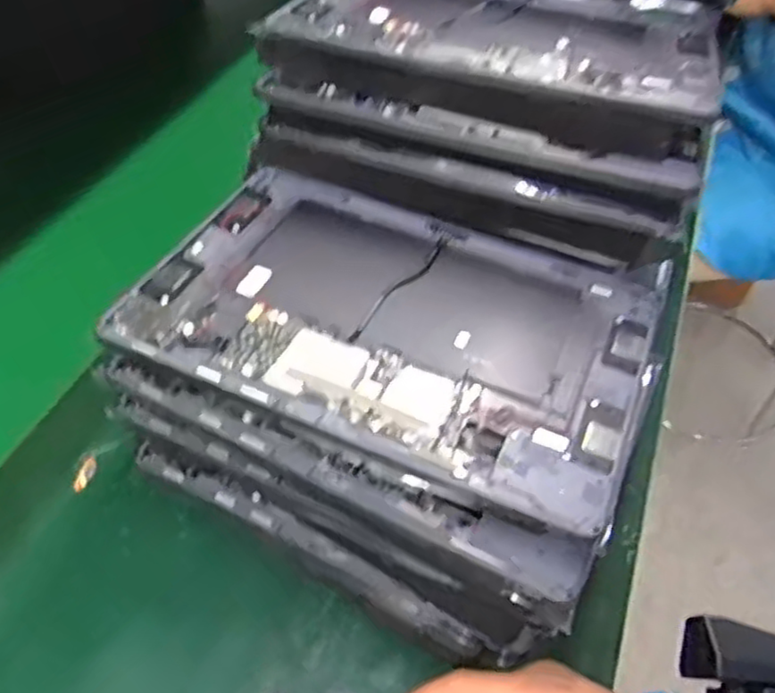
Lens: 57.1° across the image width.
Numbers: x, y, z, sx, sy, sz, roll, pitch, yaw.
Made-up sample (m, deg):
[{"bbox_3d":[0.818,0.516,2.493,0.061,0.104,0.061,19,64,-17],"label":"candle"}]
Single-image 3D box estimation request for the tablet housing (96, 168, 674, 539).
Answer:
[{"bbox_3d":[0.006,-0.015,0.377,0.254,0.019,0.172,19,51,13],"label":"tablet housing"}]

